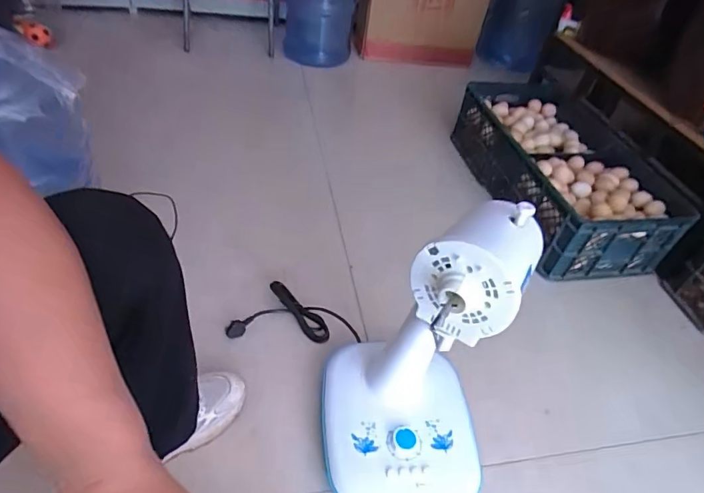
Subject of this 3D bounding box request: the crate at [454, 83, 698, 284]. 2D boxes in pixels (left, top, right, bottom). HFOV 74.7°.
[{"bbox_3d":[0.544,-0.202,1.269,0.328,0.221,0.659,-6,44,-13],"label":"crate"}]

